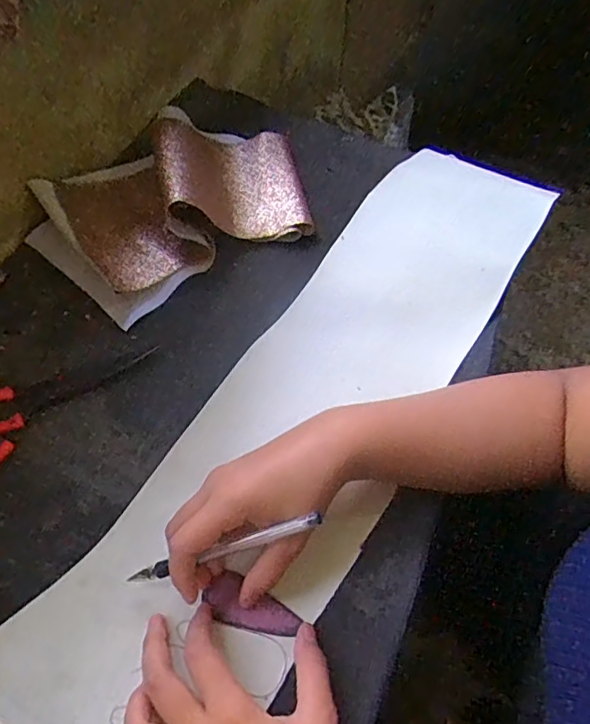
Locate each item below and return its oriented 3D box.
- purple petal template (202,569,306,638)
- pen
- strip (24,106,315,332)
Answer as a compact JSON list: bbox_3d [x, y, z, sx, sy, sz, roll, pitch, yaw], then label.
[{"bbox_3d":[-0.028,0.160,0.347,0.062,0.004,0.028,22,57,10],"label":"purple petal template"},{"bbox_3d":[-0.048,0.116,0.327,0.129,0.009,0.008,-23,55,15],"label":"pen"},{"bbox_3d":[-0.112,-0.166,0.535,0.274,0.068,0.196,-34,63,-23],"label":"strip"}]

